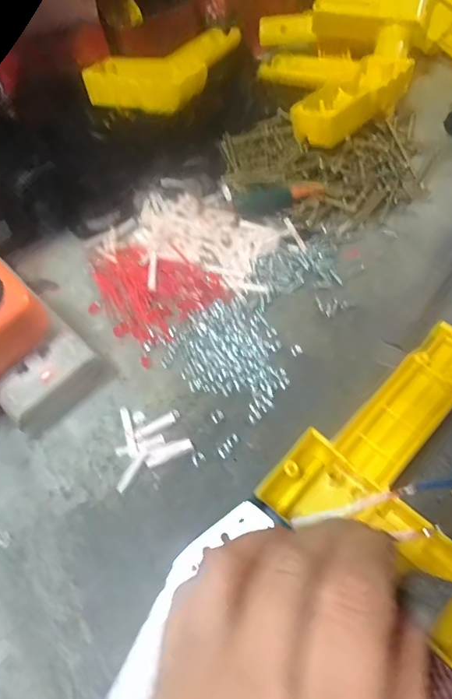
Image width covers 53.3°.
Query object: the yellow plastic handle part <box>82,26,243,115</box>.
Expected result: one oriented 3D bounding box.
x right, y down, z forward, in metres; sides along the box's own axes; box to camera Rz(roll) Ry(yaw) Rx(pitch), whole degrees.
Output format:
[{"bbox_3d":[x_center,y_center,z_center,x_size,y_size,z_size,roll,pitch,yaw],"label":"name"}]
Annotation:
[{"bbox_3d":[-0.055,-0.280,0.437,0.114,0.024,0.144,23,61,17],"label":"yellow plastic handle part"}]

